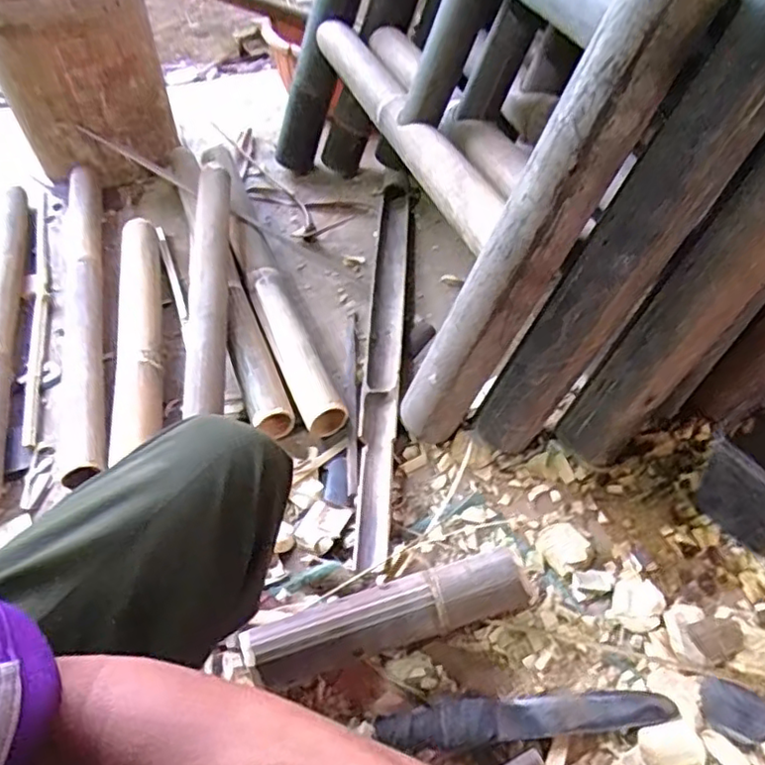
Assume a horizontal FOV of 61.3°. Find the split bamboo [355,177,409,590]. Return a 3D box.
[{"bbox_3d":[0.003,-0.050,0.845,0.044,0.029,0.650,1,50,5],"label":"split bamboo"}]

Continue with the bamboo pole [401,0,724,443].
[{"bbox_3d":[0.134,-0.127,0.613,0.063,0.499,0.067,1,45,-29],"label":"bamboo pole"}]

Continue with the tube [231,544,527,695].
[{"bbox_3d":[0.014,0.218,0.599,0.243,0.061,0.057,-17,51,-10],"label":"tube"}]

